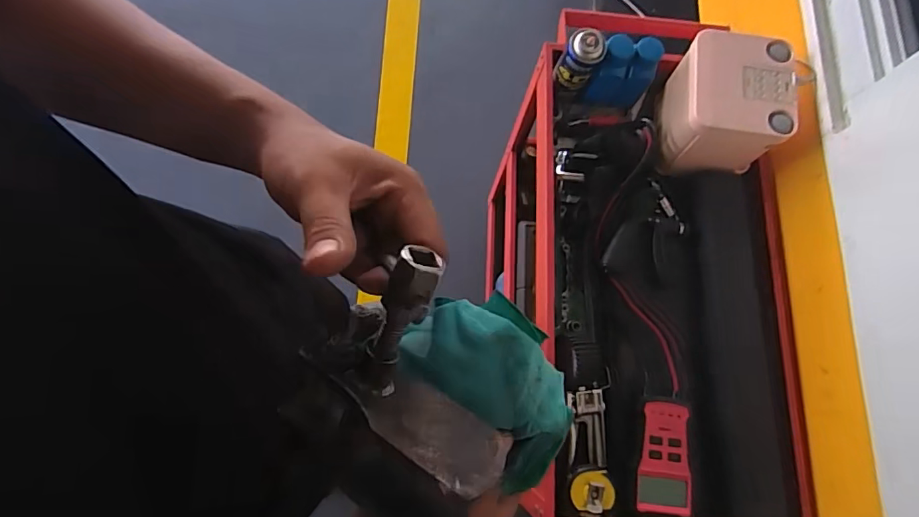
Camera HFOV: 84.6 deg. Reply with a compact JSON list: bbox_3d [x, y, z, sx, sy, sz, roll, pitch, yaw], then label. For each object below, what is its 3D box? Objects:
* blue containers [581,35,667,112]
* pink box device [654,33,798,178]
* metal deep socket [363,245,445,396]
[{"bbox_3d":[0.237,-0.275,0.749,0.090,0.106,0.048,8,75,-2],"label":"blue containers"},{"bbox_3d":[0.379,-0.220,0.732,0.139,0.122,0.151,5,75,-2],"label":"pink box device"},{"bbox_3d":[-0.028,0.031,0.239,0.019,0.022,0.076,25,119,5],"label":"metal deep socket"}]

